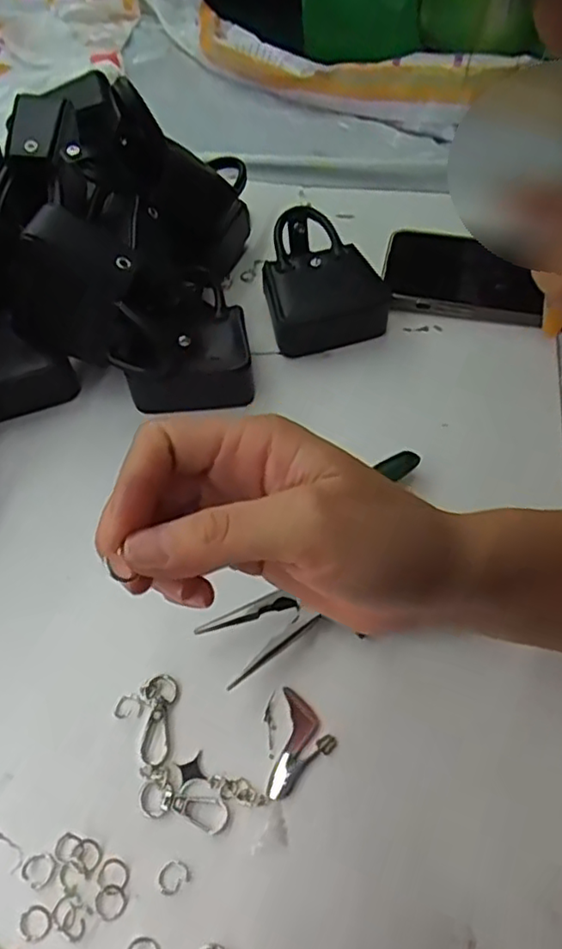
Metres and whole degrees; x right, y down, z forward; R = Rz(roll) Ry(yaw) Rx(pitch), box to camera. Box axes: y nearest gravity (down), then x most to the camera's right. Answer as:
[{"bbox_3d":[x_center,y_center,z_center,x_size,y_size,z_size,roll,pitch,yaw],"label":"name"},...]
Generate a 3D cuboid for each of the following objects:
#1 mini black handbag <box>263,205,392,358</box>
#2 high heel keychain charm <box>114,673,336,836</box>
[{"bbox_3d":[0.025,-0.134,0.441,0.079,0.045,0.093,-13,56,-8],"label":"mini black handbag"},{"bbox_3d":[-0.028,0.125,0.288,0.098,0.004,0.060,5,56,5],"label":"high heel keychain charm"}]

